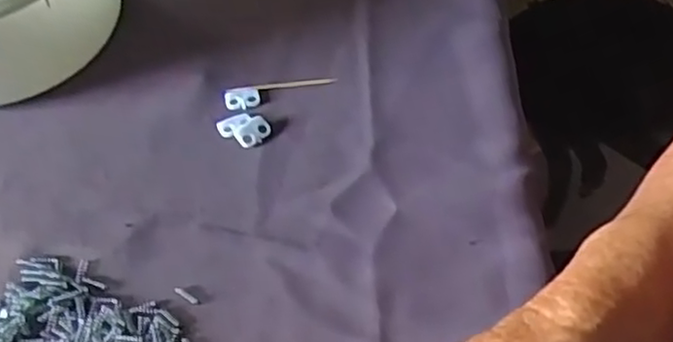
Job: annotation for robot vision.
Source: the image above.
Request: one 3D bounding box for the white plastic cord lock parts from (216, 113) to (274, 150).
[{"bbox_3d":[-0.049,-0.023,0.368,0.026,0.005,0.019,25,58,17],"label":"white plastic cord lock parts"}]

